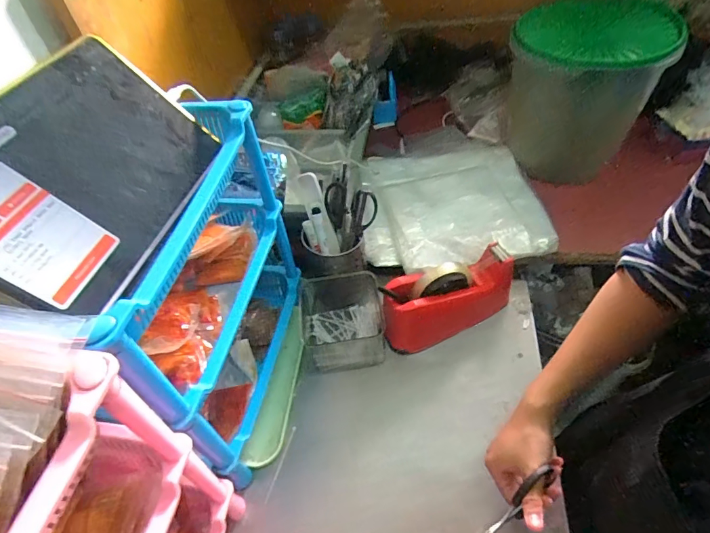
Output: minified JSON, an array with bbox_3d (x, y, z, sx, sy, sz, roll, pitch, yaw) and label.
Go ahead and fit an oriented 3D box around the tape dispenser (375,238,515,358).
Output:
[{"bbox_3d":[0.134,0.044,0.619,0.213,0.113,0.074,-25,49,-16],"label":"tape dispenser"}]

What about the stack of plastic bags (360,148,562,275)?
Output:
[{"bbox_3d":[0.168,-0.126,0.764,0.319,0.040,0.316,-8,47,0],"label":"stack of plastic bags"}]

